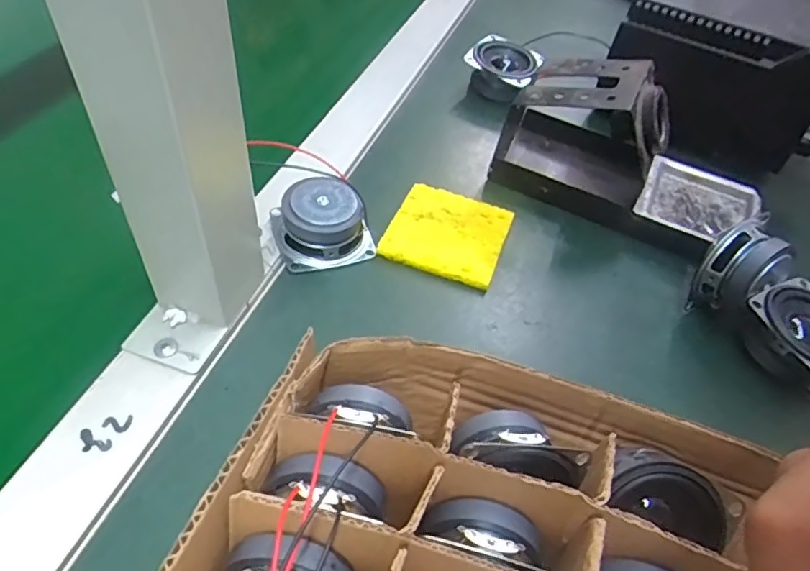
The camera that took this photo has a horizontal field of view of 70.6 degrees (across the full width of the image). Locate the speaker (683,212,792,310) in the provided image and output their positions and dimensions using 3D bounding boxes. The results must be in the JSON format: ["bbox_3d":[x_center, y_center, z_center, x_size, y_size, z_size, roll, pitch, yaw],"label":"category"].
[{"bbox_3d":[0.181,-0.007,0.309,0.045,0.050,0.034,-29,59,-28],"label":"speaker"}]

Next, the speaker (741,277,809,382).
[{"bbox_3d":[0.207,0.027,0.298,0.051,0.027,0.051,-19,55,-23],"label":"speaker"}]

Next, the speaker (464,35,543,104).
[{"bbox_3d":[0.074,-0.165,0.444,0.053,0.030,0.059,23,50,12],"label":"speaker"}]

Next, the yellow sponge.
[{"bbox_3d":[0.026,-0.031,0.338,0.065,0.008,0.065,19,50,8],"label":"yellow sponge"}]

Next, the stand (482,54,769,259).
[{"bbox_3d":[0.142,-0.085,0.352,0.164,0.070,0.075,24,51,13],"label":"stand"}]

